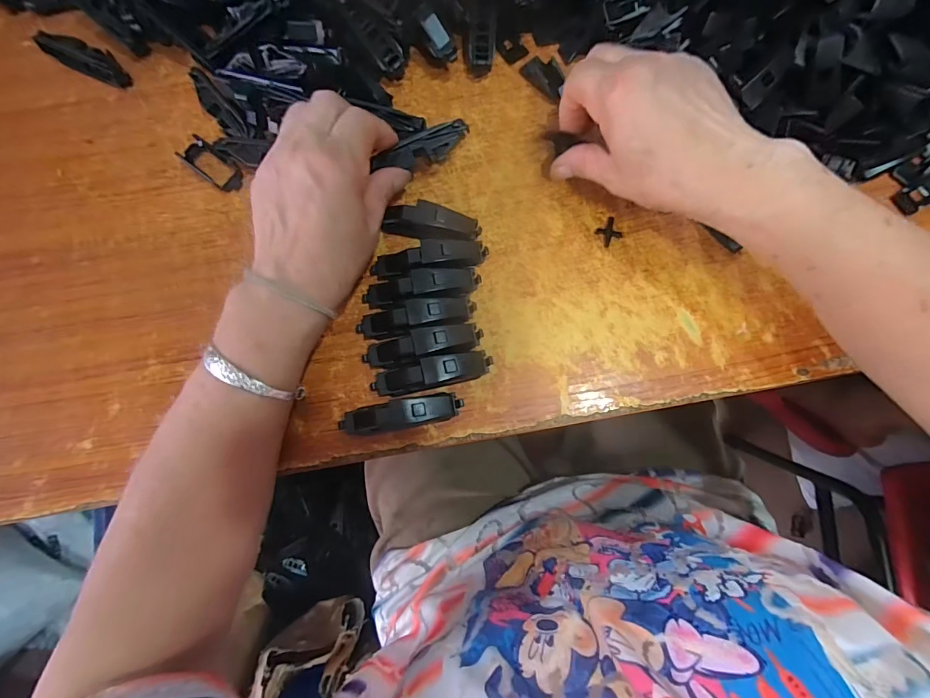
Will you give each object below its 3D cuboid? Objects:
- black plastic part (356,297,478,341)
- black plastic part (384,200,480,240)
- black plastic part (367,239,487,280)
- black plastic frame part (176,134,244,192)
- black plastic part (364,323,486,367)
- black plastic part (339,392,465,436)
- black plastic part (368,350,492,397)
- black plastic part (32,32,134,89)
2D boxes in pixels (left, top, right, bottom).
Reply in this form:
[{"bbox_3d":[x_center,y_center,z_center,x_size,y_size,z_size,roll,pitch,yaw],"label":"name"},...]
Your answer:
[{"bbox_3d":[-0.034,-0.021,0.292,0.081,0.024,0.020,-11,80,-1],"label":"black plastic part"},{"bbox_3d":[-0.023,-0.089,0.305,0.065,0.023,0.021,12,81,3],"label":"black plastic part"},{"bbox_3d":[-0.026,-0.063,0.300,0.082,0.023,0.019,-8,80,0],"label":"black plastic part"},{"bbox_3d":[-0.193,-0.140,0.323,0.051,0.011,0.023,36,83,6],"label":"black plastic frame part"},{"bbox_3d":[-0.029,-0.001,0.289,0.081,0.023,0.020,-13,80,-1],"label":"black plastic part"},{"bbox_3d":[-0.042,0.043,0.280,0.080,0.023,0.018,-10,80,-1],"label":"black plastic part"},{"bbox_3d":[-0.023,0.017,0.285,0.081,0.024,0.020,-14,80,-1],"label":"black plastic part"},{"bbox_3d":[-0.303,-0.233,0.338,0.079,0.017,0.025,24,82,5],"label":"black plastic part"}]

